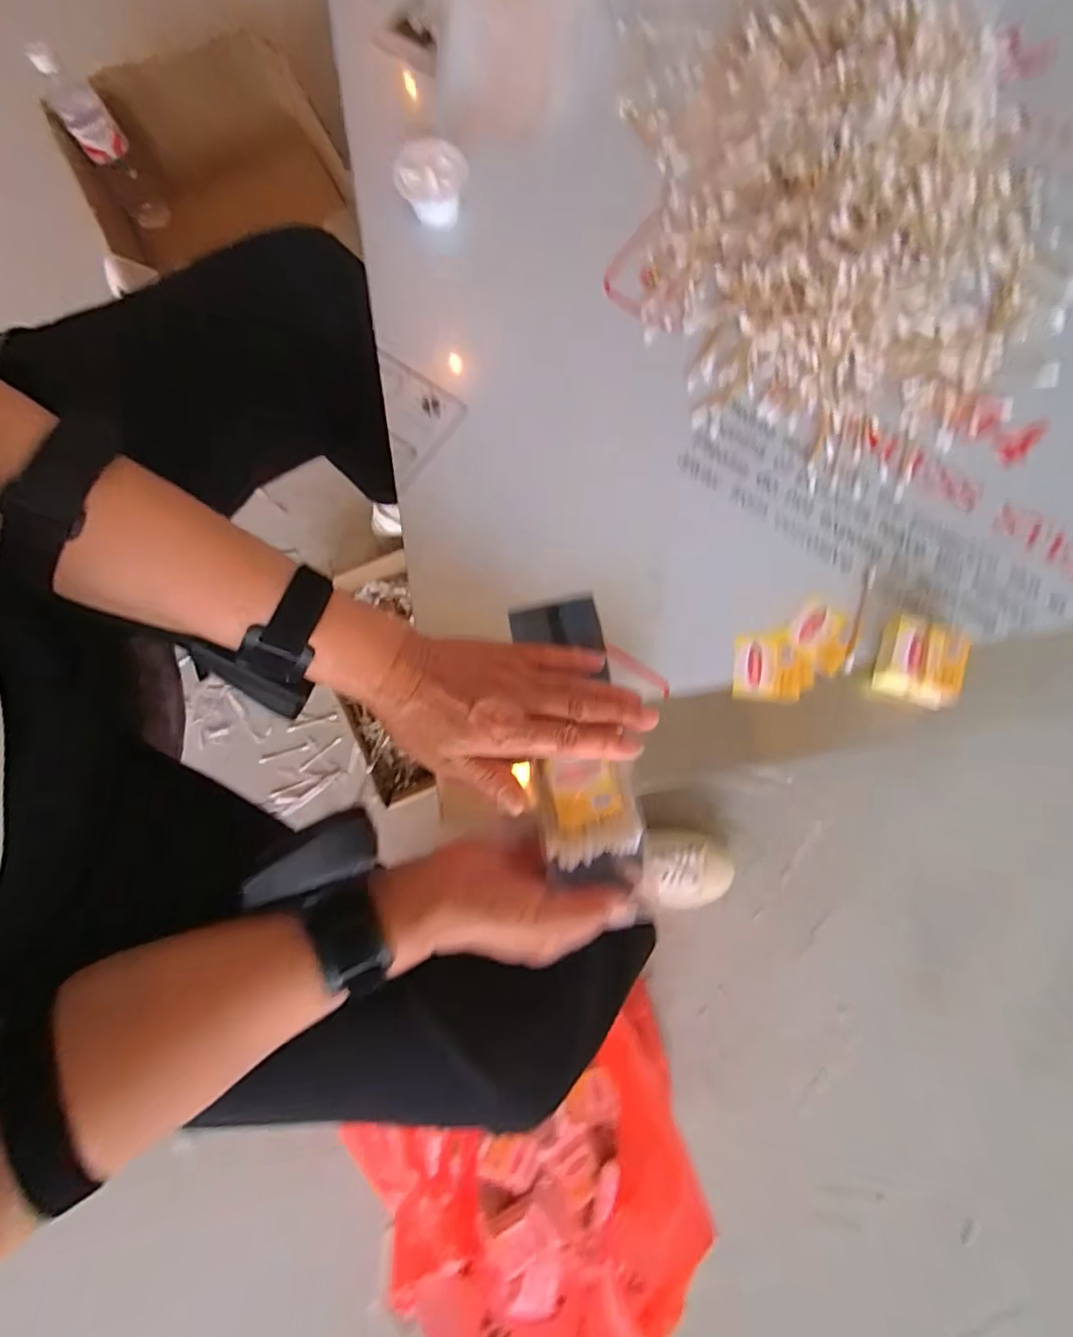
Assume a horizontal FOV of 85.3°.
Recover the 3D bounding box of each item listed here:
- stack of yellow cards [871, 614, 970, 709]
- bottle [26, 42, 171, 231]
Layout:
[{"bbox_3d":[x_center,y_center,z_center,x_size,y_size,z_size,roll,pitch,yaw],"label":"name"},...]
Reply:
[{"bbox_3d":[0.247,-0.004,0.375,0.048,0.028,0.049,18,80,4],"label":"stack of yellow cards"},{"bbox_3d":[-0.649,-0.786,0.881,0.060,0.216,0.082,-33,81,-5],"label":"bottle"}]

